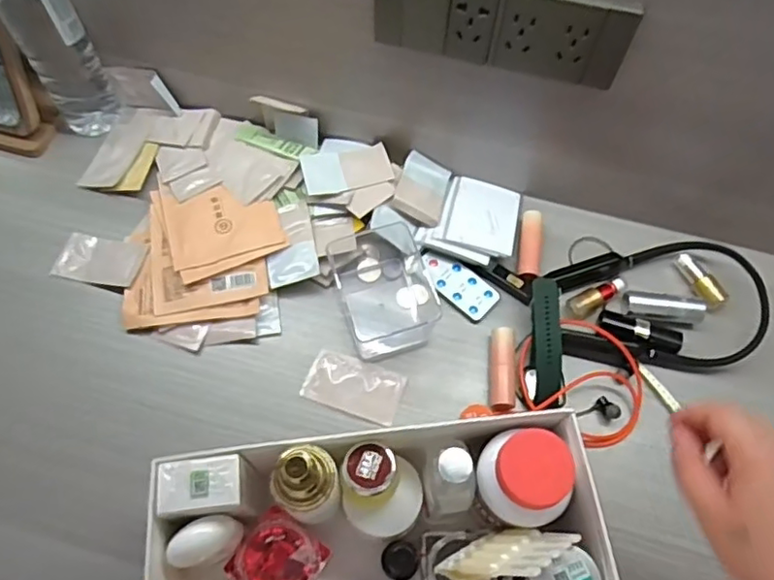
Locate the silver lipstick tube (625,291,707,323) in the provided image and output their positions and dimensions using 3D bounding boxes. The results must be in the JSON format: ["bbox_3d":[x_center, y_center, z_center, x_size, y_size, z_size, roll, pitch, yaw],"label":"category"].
[{"bbox_3d":[0.262,0.016,0.584,0.075,0.018,0.022,8,67,4],"label":"silver lipstick tube"}]

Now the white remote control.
[{"bbox_3d":[0.069,-0.008,0.606,0.083,0.006,0.042,42,73,16],"label":"white remote control"}]

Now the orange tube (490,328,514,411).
[{"bbox_3d":[0.104,0.071,0.562,0.020,0.015,0.076,4,67,2],"label":"orange tube"}]

